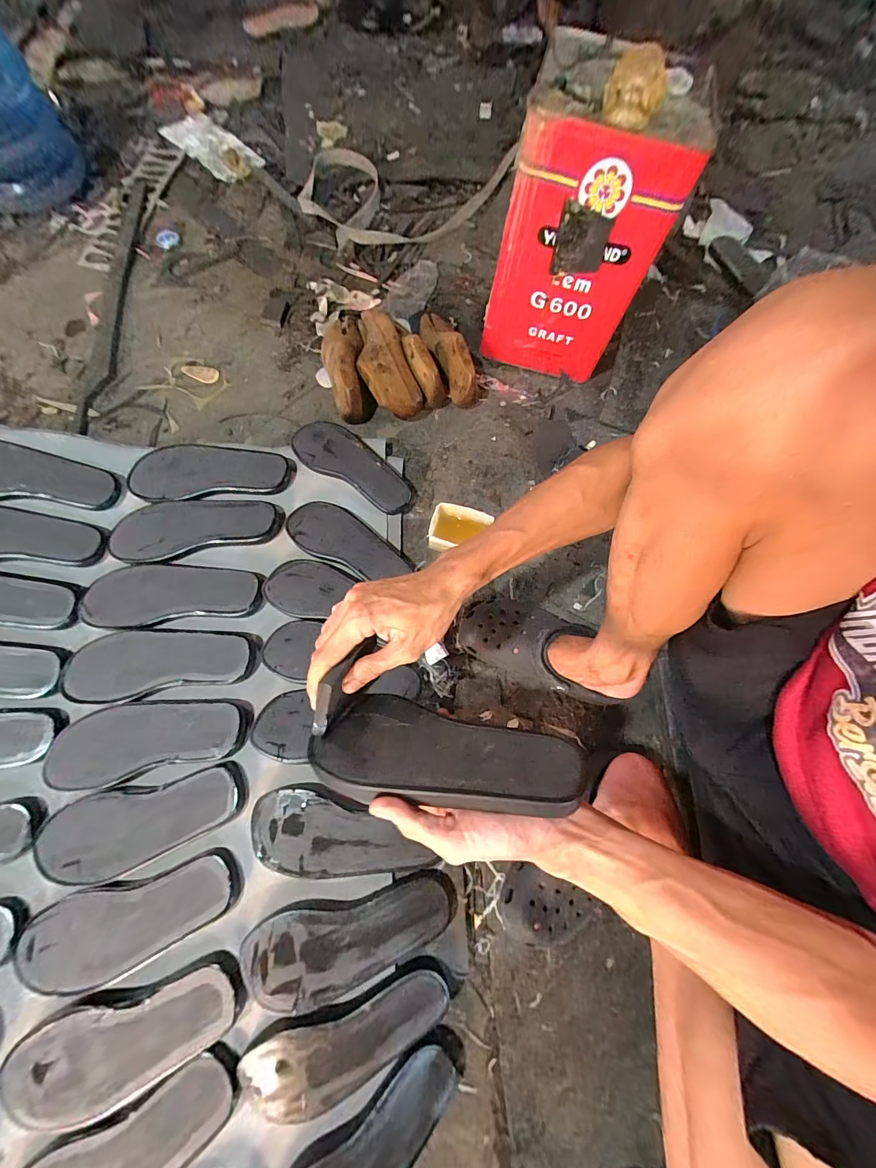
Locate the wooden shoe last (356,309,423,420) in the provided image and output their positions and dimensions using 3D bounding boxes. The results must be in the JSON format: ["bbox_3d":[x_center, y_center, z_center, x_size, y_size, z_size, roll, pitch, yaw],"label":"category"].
[{"bbox_3d":[-0.107,-0.420,0.746,0.095,0.071,0.246,-17,72,-8],"label":"wooden shoe last"}]

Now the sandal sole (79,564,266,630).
[{"bbox_3d":[-0.401,0.015,0.601,0.255,0.016,0.094,-4,71,-4],"label":"sandal sole"}]

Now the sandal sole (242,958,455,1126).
[{"bbox_3d":[-0.100,0.502,0.432,0.234,0.017,0.097,-19,88,-8],"label":"sandal sole"}]

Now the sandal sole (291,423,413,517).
[{"bbox_3d":[-0.142,-0.206,0.680,0.230,0.028,0.089,31,83,4],"label":"sandal sole"}]

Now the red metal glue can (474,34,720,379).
[{"bbox_3d":[0.236,-0.568,0.658,0.230,0.391,0.192,19,71,5],"label":"red metal glue can"}]

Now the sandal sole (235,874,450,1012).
[{"bbox_3d":[-0.102,0.411,0.451,0.229,0.032,0.086,-9,72,-6],"label":"sandal sole"}]

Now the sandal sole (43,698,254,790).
[{"bbox_3d":[-0.389,0.202,0.518,0.262,0.016,0.096,-10,71,-6],"label":"sandal sole"}]

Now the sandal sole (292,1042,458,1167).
[{"bbox_3d":[-0.074,0.610,0.417,0.234,0.040,0.092,-37,76,-14],"label":"sandal sole"}]

